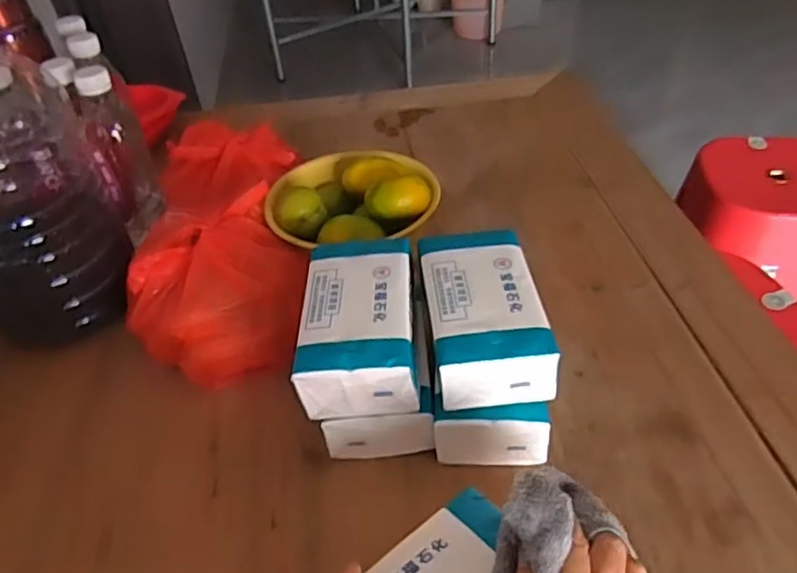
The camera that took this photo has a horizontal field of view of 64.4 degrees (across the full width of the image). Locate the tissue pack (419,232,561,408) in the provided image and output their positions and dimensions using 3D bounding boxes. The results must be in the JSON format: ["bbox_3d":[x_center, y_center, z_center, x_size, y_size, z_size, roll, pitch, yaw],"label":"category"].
[{"bbox_3d":[0.069,0.017,0.530,0.087,0.053,0.163,-6,43,0],"label":"tissue pack"}]

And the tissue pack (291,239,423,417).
[{"bbox_3d":[-0.032,0.027,0.533,0.089,0.057,0.155,-3,43,3],"label":"tissue pack"}]

